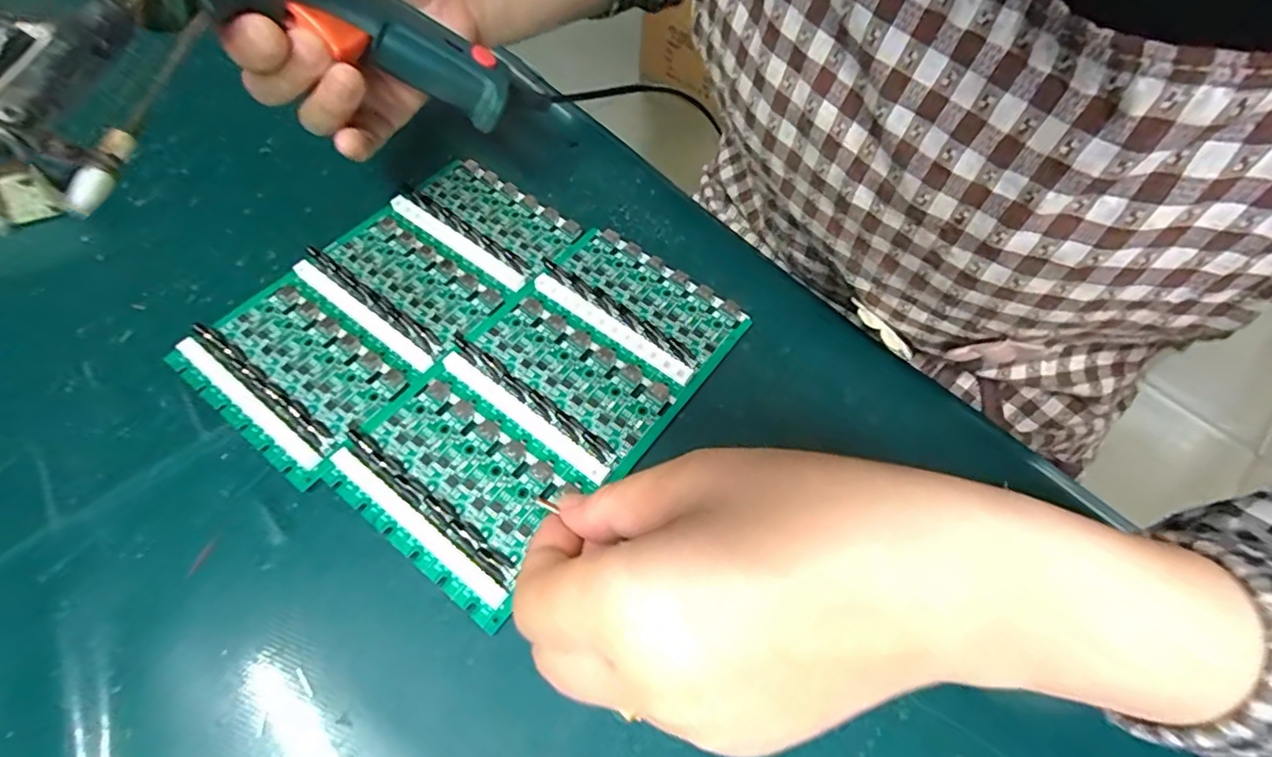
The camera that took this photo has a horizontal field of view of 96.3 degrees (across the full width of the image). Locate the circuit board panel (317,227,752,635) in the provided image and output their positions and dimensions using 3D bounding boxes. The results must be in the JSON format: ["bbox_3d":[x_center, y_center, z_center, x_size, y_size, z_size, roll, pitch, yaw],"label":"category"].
[{"bbox_3d":[-0.038,0.004,0.269,0.102,0.007,0.188,34,64,17],"label":"circuit board panel"}]

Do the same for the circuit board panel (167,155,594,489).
[{"bbox_3d":[-0.126,-0.047,0.294,0.101,0.007,0.187,33,63,17],"label":"circuit board panel"}]

